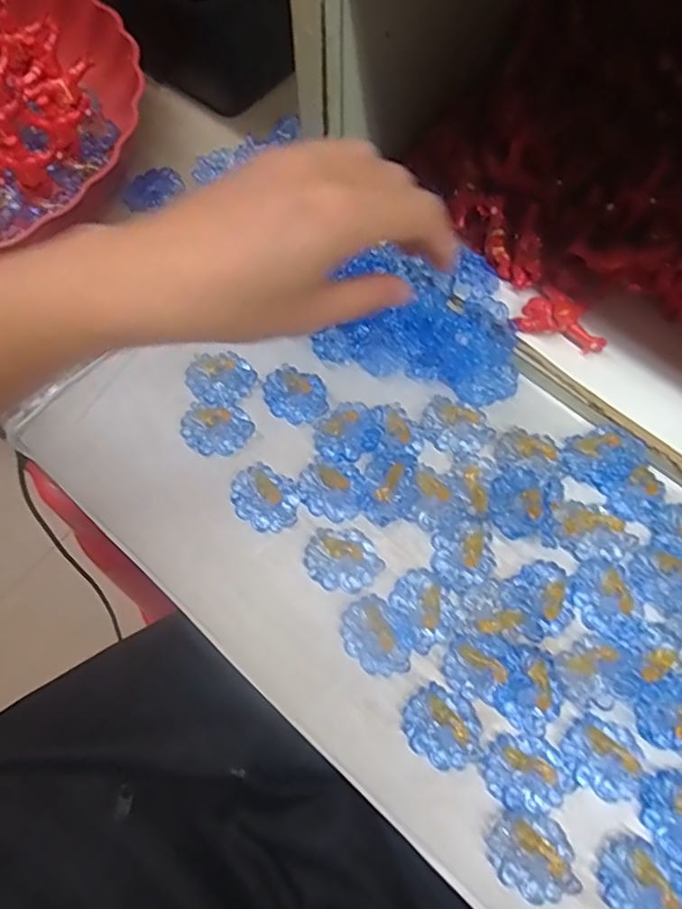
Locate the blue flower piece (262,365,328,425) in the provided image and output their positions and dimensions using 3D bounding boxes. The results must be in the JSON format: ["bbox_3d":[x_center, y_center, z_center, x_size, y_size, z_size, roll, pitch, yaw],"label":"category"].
[{"bbox_3d":[-0.025,-0.034,0.325,0.037,0.004,0.029,15,72,7],"label":"blue flower piece"}]

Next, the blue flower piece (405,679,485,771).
[{"bbox_3d":[0.046,0.123,0.265,0.036,0.005,0.030,33,75,12],"label":"blue flower piece"}]

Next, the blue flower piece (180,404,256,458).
[{"bbox_3d":[-0.067,-0.014,0.318,0.037,0.005,0.028,4,71,3],"label":"blue flower piece"}]

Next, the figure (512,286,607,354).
[{"bbox_3d":[0.119,-0.069,0.314,0.044,0.017,0.031,41,77,14],"label":"figure"}]

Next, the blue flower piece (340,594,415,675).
[{"bbox_3d":[0.018,0.086,0.278,0.037,0.008,0.030,41,77,14],"label":"blue flower piece"}]

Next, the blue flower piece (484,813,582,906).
[{"bbox_3d":[0.081,0.168,0.245,0.038,0.008,0.030,27,74,10],"label":"blue flower piece"}]

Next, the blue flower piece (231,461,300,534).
[{"bbox_3d":[-0.039,0.023,0.305,0.037,0.005,0.030,33,75,12],"label":"blue flower piece"}]

